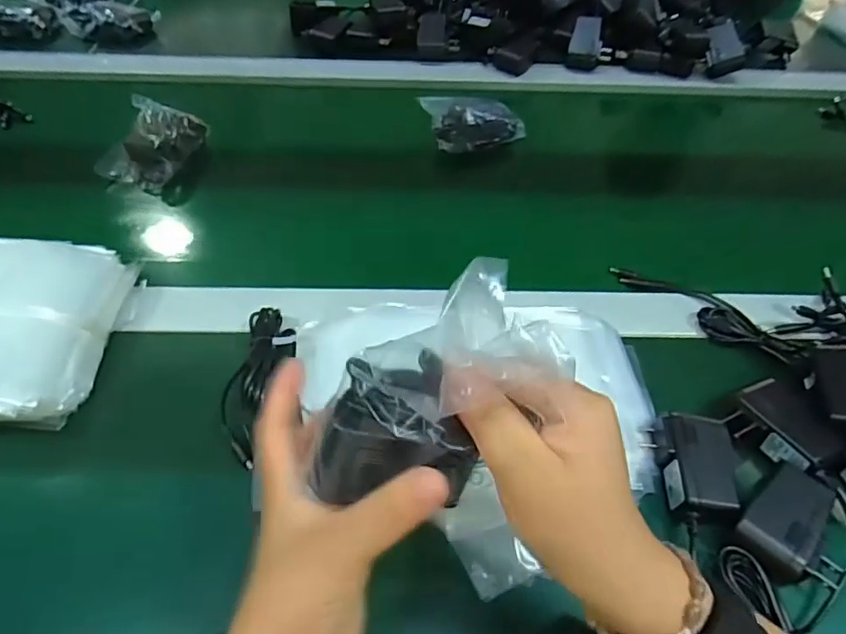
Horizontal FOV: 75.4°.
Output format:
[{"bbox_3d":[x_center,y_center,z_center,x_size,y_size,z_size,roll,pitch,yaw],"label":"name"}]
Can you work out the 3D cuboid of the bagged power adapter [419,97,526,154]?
[{"bbox_3d":[0.065,-0.235,0.672,0.121,0.047,0.056,-7,50,-8],"label":"bagged power adapter"}]

